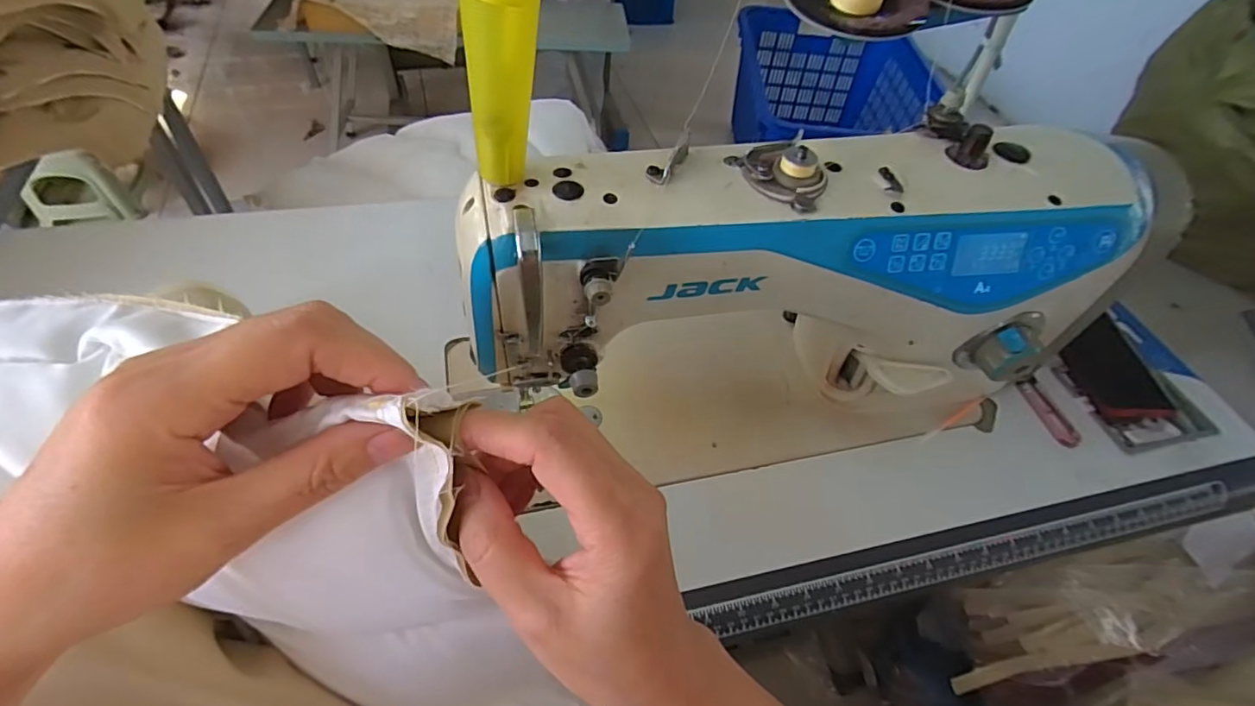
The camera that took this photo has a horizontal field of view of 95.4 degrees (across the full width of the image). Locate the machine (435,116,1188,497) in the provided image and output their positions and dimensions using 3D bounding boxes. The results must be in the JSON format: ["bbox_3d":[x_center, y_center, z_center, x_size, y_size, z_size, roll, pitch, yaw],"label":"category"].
[{"bbox_3d":[0.138,-0.038,0.434,0.469,0.230,0.140,-5,52,-10],"label":"machine"}]

